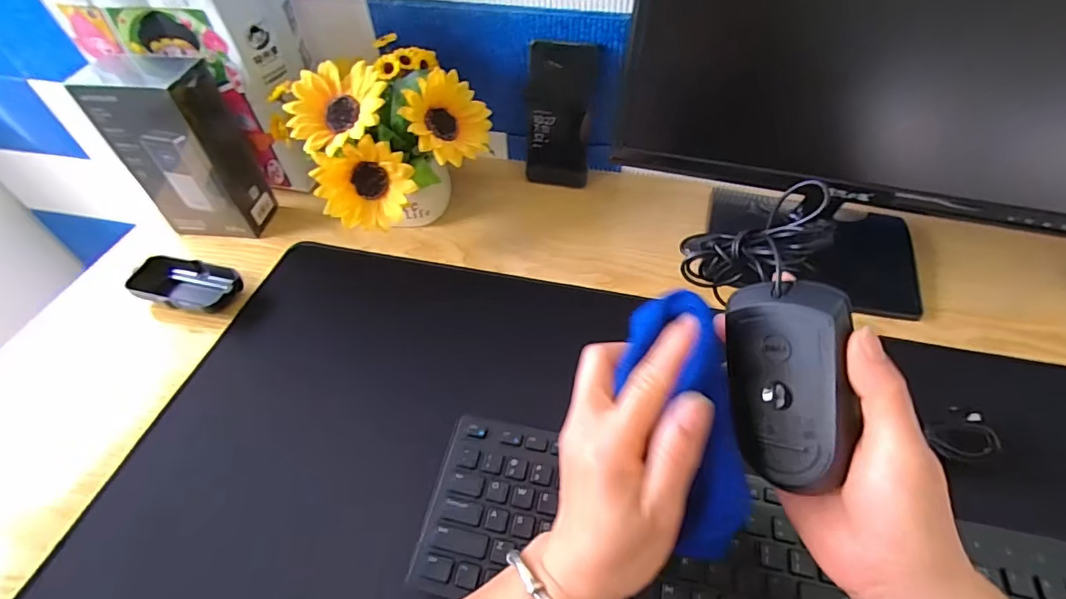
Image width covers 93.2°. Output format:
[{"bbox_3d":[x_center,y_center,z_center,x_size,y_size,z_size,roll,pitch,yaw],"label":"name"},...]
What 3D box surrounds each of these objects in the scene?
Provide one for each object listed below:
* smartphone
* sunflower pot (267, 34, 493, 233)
[{"bbox_3d":[0.031,-0.212,0.588,0.072,0.159,0.016,3,35,1],"label":"smartphone"},{"bbox_3d":[-0.147,-0.151,0.533,0.177,0.174,0.160,-36,58,-23],"label":"sunflower pot"}]

